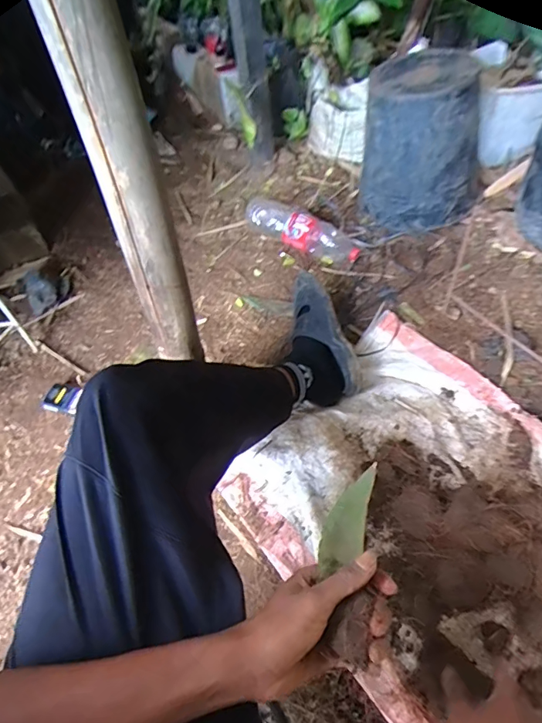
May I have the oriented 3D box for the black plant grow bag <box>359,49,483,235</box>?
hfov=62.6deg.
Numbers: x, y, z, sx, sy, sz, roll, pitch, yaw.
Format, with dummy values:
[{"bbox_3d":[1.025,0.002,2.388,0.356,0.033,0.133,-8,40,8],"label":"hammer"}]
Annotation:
[{"bbox_3d":[0.382,-0.535,1.104,0.301,0.319,0.303,9,57,9],"label":"black plant grow bag"}]

